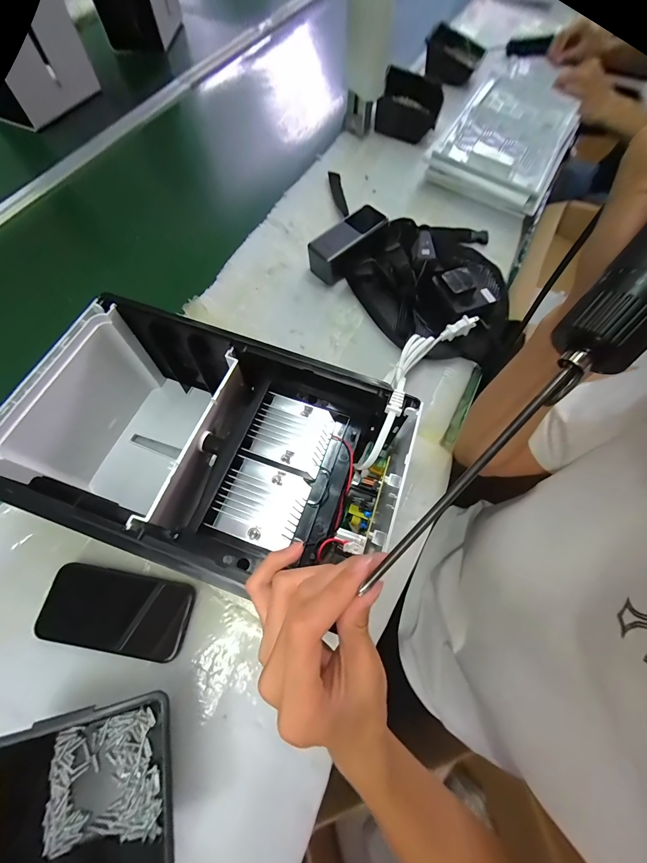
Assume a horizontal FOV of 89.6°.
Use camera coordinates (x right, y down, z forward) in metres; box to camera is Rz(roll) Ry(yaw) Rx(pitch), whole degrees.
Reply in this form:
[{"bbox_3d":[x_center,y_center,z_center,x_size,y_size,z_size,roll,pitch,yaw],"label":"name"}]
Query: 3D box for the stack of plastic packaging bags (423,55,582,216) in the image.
[{"bbox_3d":[0.423,-0.672,0.752,0.230,0.064,0.529,30,62,5],"label":"stack of plastic packaging bags"}]

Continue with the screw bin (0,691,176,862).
[{"bbox_3d":[-0.193,0.301,0.266,0.139,0.064,0.132,-10,68,-5],"label":"screw bin"}]

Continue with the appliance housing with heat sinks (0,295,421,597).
[{"bbox_3d":[-0.100,0.026,0.338,0.347,0.139,0.205,18,68,6],"label":"appliance housing with heat sinks"}]

